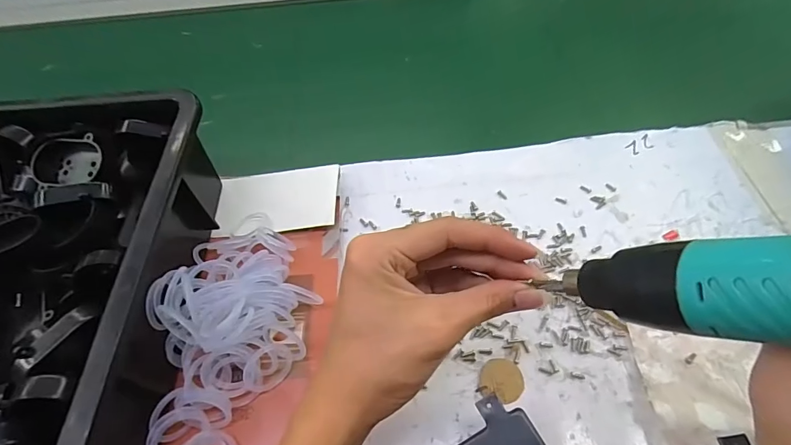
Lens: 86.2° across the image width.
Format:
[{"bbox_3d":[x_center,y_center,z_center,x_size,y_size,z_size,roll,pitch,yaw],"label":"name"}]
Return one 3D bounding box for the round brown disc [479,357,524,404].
[{"bbox_3d":[0.072,0.104,0.283,0.028,0.004,0.028,-1,57,2],"label":"round brown disc"}]

